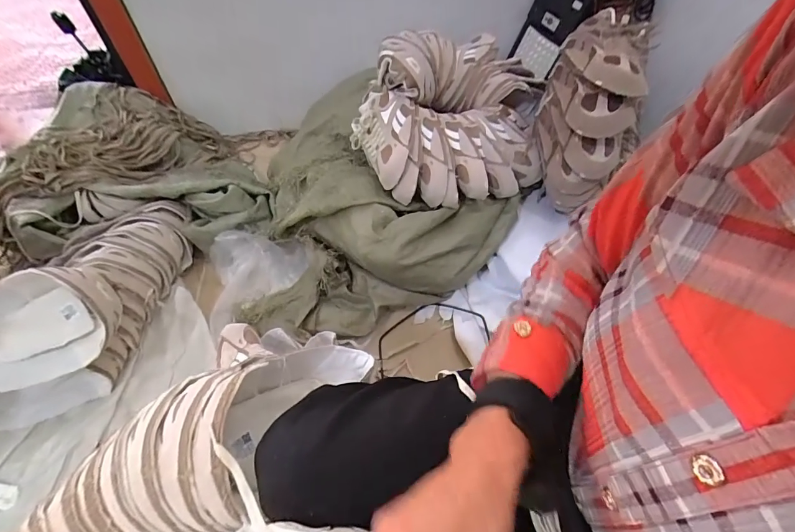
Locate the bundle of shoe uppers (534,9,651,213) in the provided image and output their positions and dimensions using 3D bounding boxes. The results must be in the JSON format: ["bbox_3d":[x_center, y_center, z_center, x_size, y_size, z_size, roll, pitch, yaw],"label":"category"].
[{"bbox_3d":[0.366,-0.297,0.797,0.147,0.286,0.217,11,53,9],"label":"bundle of shoe uppers"}]

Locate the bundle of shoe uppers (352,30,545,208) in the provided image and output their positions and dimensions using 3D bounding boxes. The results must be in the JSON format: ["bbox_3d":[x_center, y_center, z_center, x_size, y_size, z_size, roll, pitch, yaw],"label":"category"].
[{"bbox_3d":[0.128,-0.351,0.891,0.402,0.201,0.476,11,53,9],"label":"bundle of shoe uppers"}]

